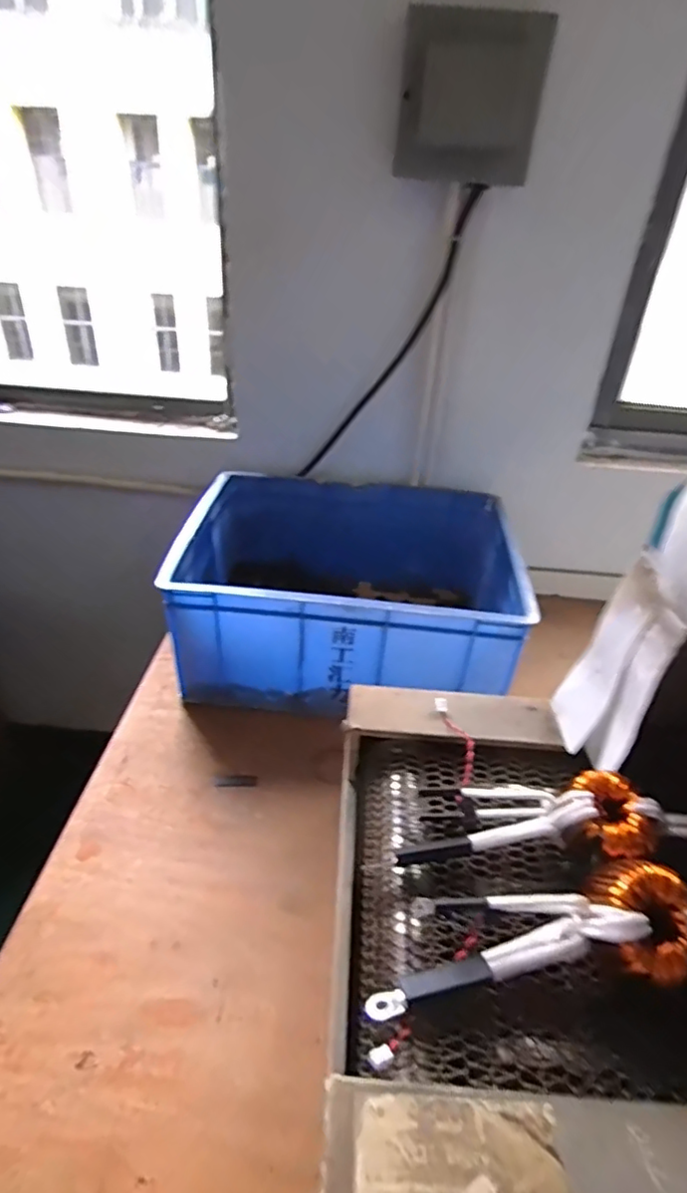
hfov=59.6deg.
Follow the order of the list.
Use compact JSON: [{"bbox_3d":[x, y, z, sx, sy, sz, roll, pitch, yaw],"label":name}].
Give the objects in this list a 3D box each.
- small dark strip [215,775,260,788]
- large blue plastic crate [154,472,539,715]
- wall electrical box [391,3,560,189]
[{"bbox_3d":[-0.150,0.259,0.841,0.059,0.005,0.020,-1,35,-6],"label":"small dark strip"},{"bbox_3d":[0.013,-0.012,1.041,0.524,0.220,0.397,4,35,1],"label":"large blue plastic crate"},{"bbox_3d":[0.174,-0.662,0.803,0.184,0.178,0.035,-7,48,-13],"label":"wall electrical box"}]

